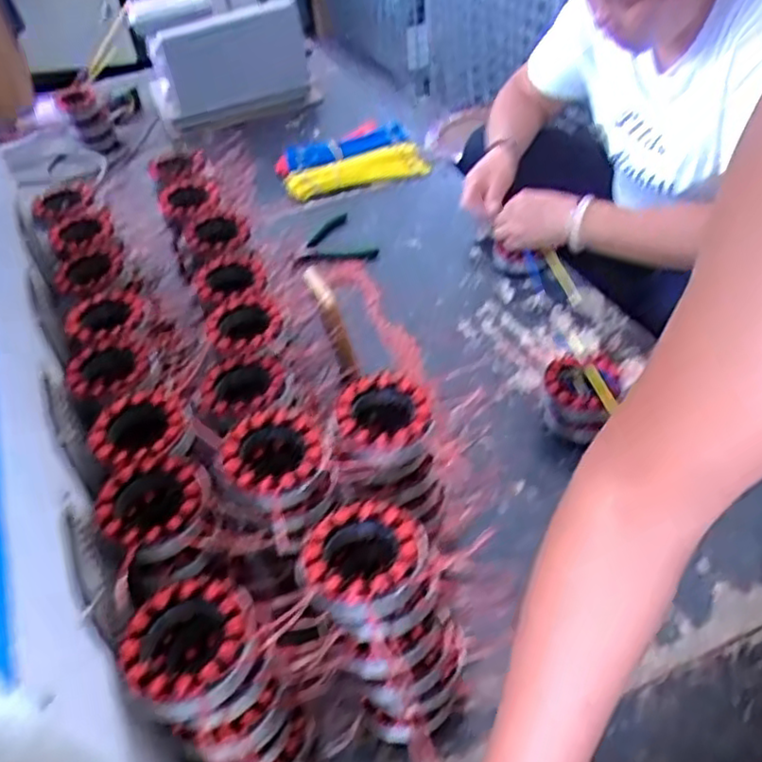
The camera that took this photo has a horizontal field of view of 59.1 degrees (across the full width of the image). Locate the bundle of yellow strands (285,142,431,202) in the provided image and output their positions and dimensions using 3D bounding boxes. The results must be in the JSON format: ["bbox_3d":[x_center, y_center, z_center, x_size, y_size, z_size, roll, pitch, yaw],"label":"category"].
[{"bbox_3d":[-0.037,-0.376,1.201,0.266,0.037,0.073,-17,46,-11],"label":"bundle of yellow strands"}]

